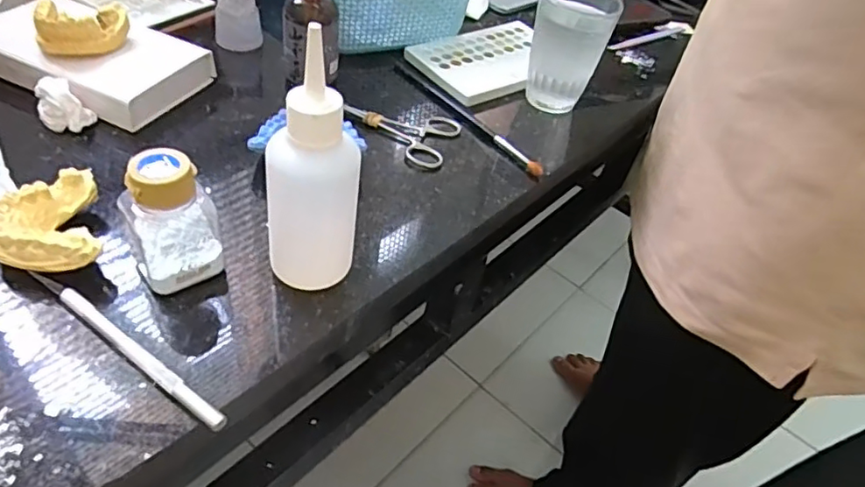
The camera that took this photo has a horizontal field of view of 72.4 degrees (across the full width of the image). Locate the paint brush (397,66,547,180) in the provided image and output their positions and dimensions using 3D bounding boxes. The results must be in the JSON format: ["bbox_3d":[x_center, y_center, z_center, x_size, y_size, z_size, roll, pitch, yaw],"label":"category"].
[{"bbox_3d":[0.026,-0.108,0.492,0.015,0.004,0.176,-22,53,-31],"label":"paint brush"}]

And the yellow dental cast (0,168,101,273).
[{"bbox_3d":[-0.214,-0.009,0.328,0.052,0.023,0.067,-11,48,-23],"label":"yellow dental cast"}]

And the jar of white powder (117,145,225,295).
[{"bbox_3d":[-0.139,-0.011,0.316,0.045,0.074,0.040,-14,49,-24],"label":"jar of white powder"}]

